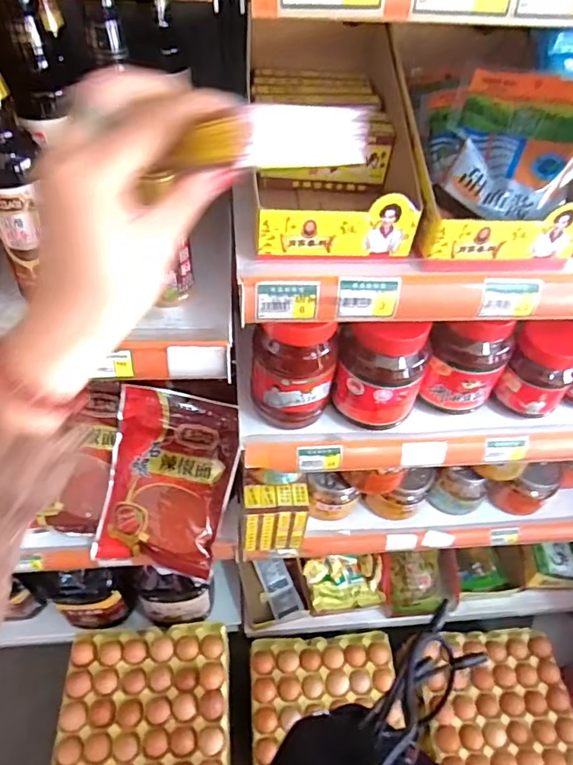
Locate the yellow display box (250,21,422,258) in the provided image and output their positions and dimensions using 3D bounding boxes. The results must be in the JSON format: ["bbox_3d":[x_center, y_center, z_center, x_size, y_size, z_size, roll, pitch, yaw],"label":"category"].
[{"bbox_3d":[0.036,-0.235,0.500,0.138,0.073,0.292,-1,51,-5],"label":"yellow display box"}]

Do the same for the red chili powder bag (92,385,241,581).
[{"bbox_3d":[-0.184,0.154,0.805,0.187,0.029,0.264,12,86,-2],"label":"red chili powder bag"}]

